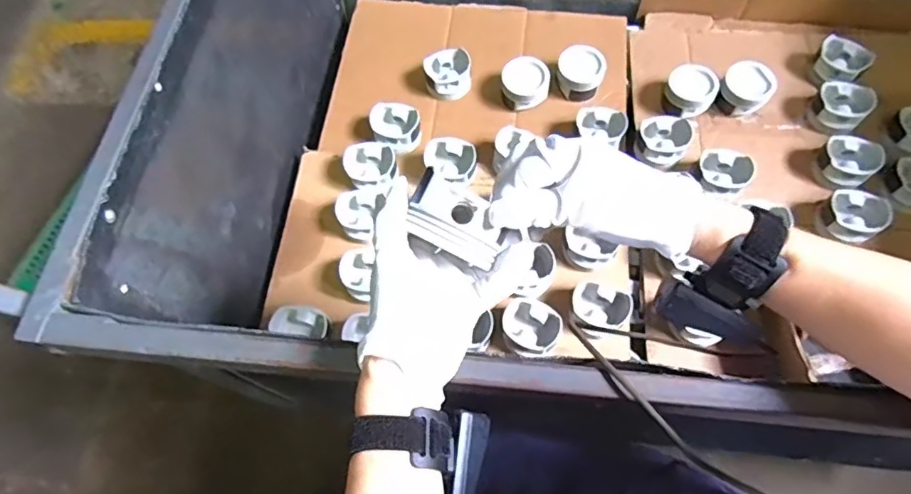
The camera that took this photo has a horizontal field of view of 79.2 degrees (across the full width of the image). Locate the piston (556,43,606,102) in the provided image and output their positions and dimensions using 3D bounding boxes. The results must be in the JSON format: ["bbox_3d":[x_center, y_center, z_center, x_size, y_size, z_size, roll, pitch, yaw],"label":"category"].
[{"bbox_3d":[0.203,-0.283,0.901,0.077,0.055,0.074,-1,66,3],"label":"piston"}]

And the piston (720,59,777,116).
[{"bbox_3d":[0.460,-0.250,0.875,0.077,0.054,0.069,31,71,16],"label":"piston"}]

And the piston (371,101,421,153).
[{"bbox_3d":[-0.093,-0.187,0.881,0.076,0.048,0.081,-1,66,3],"label":"piston"}]

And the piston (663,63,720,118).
[{"bbox_3d":[0.374,-0.245,0.879,0.076,0.056,0.080,31,71,16],"label":"piston"}]

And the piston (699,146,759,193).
[{"bbox_3d":[0.394,-0.107,0.814,0.075,0.044,0.071,-4,66,2],"label":"piston"}]

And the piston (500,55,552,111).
[{"bbox_3d":[0.114,-0.263,0.897,0.076,0.056,0.072,-1,66,3],"label":"piston"}]

